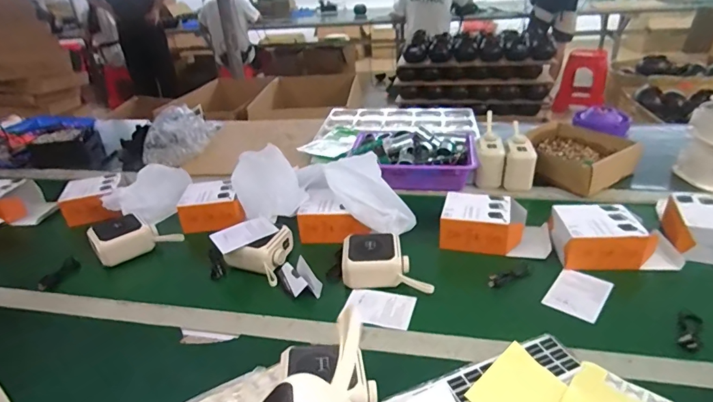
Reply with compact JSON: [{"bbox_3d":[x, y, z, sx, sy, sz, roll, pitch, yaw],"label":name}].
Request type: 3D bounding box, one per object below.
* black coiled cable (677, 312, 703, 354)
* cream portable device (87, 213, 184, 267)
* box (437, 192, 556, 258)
[{"bbox_3d":[0.425,0.162,0.548,0.025,0.014,0.076,23,36,32],"label":"black coiled cable"},{"bbox_3d":[-0.410,0.071,0.804,0.151,0.065,0.076,-14,33,-26],"label":"cream portable device"},{"bbox_3d":[0.239,0.043,0.746,0.178,0.074,0.096,5,32,17],"label":"box"}]

